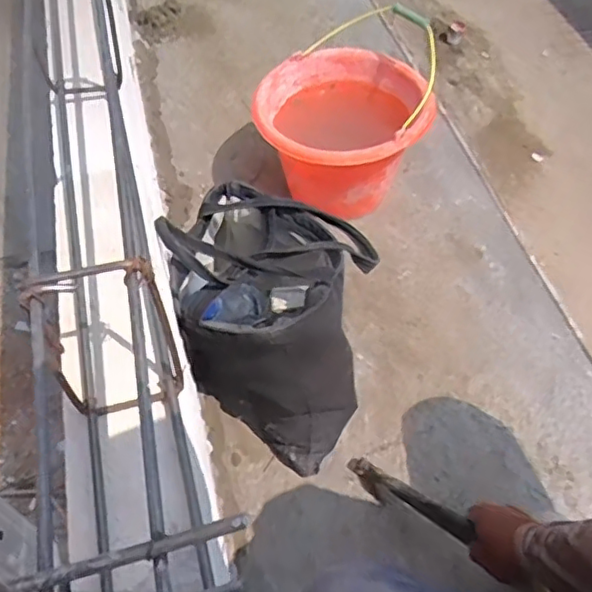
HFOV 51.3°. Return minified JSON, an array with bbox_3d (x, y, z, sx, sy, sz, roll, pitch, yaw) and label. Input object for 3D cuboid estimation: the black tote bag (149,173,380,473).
[{"bbox_3d":[-0.029,0.041,0.781,0.245,0.321,0.195,23,57,13],"label":"black tote bag"}]

